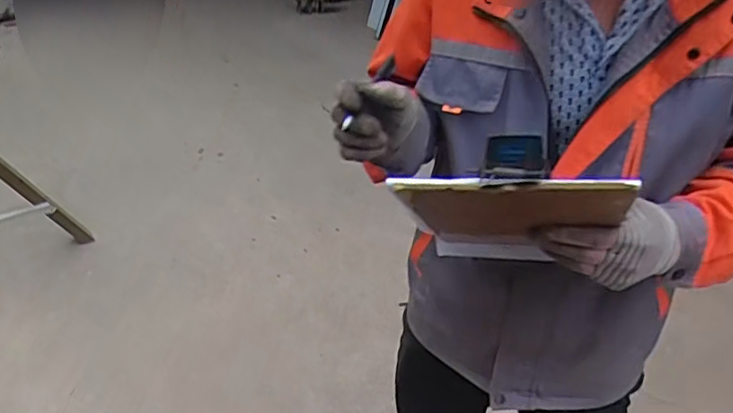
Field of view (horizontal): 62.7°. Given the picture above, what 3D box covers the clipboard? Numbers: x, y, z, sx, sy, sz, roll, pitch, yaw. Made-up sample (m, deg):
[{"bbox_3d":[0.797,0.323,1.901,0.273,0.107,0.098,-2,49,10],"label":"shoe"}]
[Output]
[{"bbox_3d":[0.149,0.018,0.626,0.198,0.320,0.020,1,74,13],"label":"clipboard"}]

